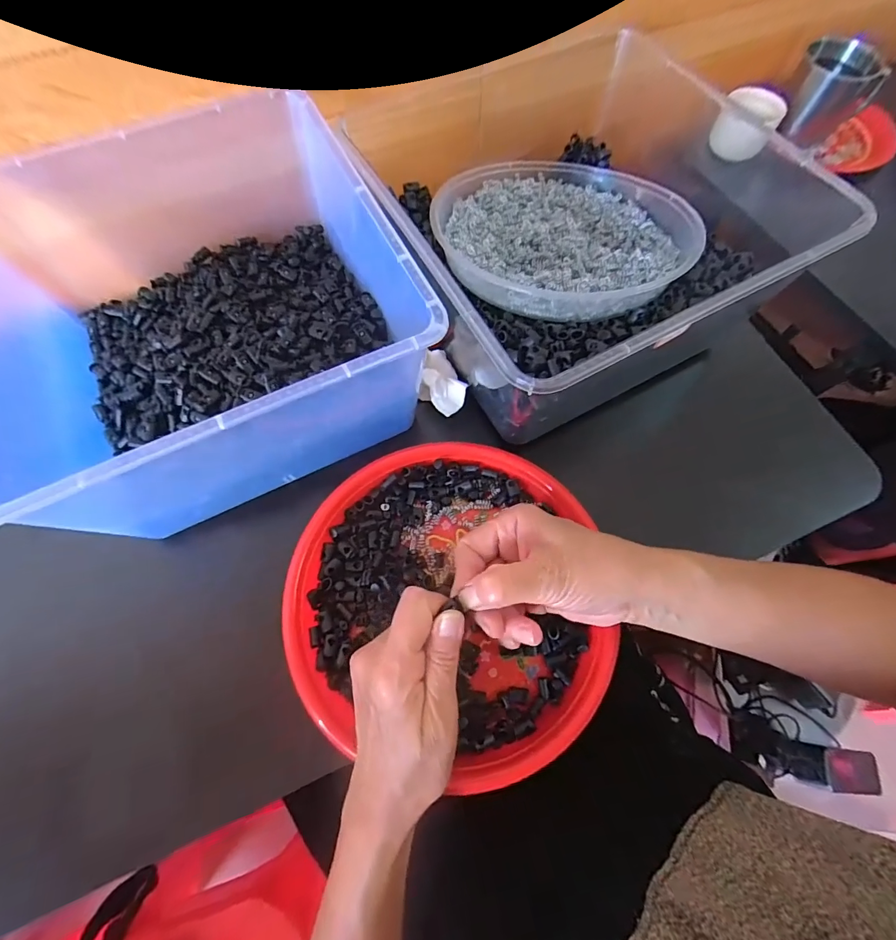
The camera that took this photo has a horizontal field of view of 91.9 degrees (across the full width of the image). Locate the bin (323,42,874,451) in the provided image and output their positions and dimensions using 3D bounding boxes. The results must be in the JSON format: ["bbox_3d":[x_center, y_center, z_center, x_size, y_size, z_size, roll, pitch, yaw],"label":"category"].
[{"bbox_3d":[0.103,-0.197,0.373,0.290,0.122,0.288,-28,71,-11],"label":"bin"}]

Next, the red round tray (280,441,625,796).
[{"bbox_3d":[-0.003,0.094,0.330,0.228,0.026,0.237,0,68,-1],"label":"red round tray"}]

